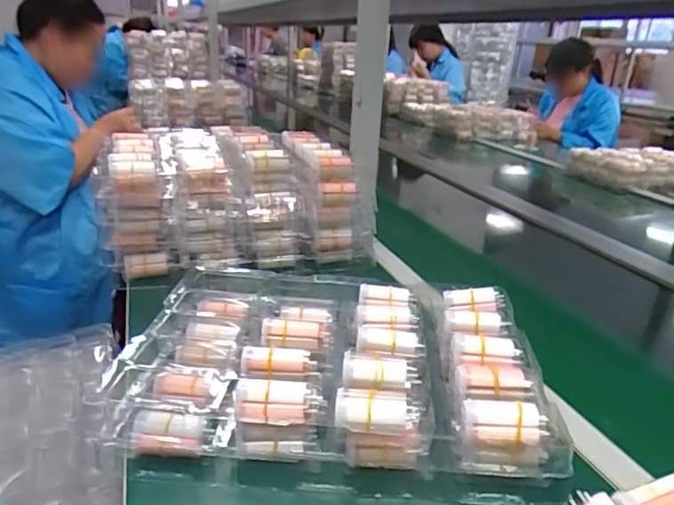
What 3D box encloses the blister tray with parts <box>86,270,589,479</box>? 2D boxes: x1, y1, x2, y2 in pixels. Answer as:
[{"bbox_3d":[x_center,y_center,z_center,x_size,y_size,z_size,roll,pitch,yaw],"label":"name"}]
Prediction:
[{"bbox_3d":[0.001,0.107,0.563,0.403,0.066,0.288,5,22,4],"label":"blister tray with parts"}]

